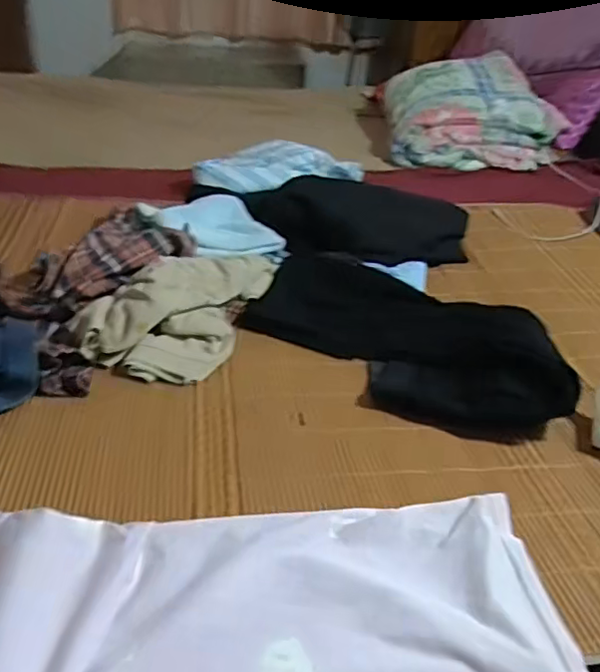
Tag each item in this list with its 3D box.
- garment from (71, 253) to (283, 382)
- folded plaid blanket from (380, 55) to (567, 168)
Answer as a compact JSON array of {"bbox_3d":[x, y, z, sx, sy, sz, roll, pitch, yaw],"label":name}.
[{"bbox_3d":[-0.167,-0.058,0.829,0.186,0.076,0.311,14,35,11],"label":"garment"},{"bbox_3d":[0.491,-0.620,1.629,0.490,0.197,0.387,3,34,-2],"label":"folded plaid blanket"}]

